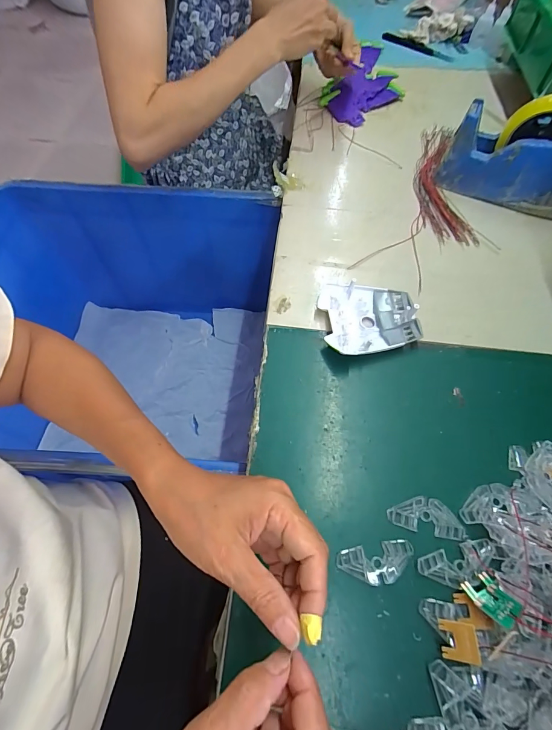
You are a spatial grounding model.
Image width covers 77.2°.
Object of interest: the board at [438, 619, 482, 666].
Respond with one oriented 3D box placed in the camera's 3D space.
[{"bbox_3d":[0.138,0.209,0.262,0.025,0.005,0.025,-10,63,24],"label":"board"}]

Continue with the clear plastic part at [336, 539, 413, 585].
[{"bbox_3d":[0.086,0.168,0.294,0.065,0.009,0.030,-5,63,-3],"label":"clear plastic part"}]

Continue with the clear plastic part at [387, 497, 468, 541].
[{"bbox_3d":[0.137,0.137,0.314,0.067,0.004,0.029,13,63,6],"label":"clear plastic part"}]

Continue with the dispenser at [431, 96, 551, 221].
[{"bbox_3d":[0.340,-0.288,0.472,0.198,0.110,0.069,25,65,12],"label":"dispenser"}]

